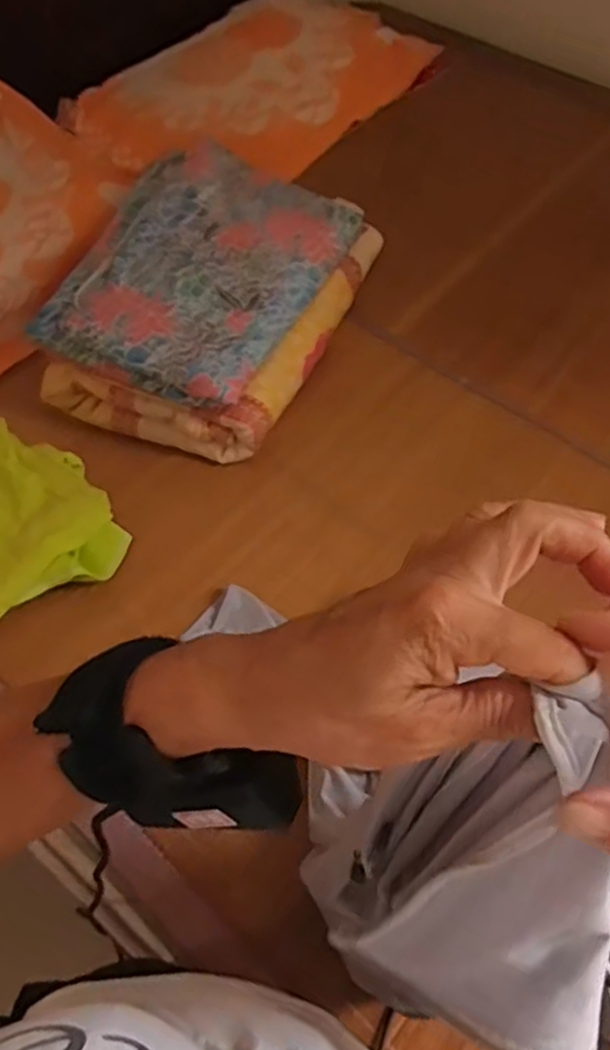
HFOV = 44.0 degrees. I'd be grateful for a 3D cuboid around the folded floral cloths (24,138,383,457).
[{"bbox_3d":[-0.119,-0.319,1.008,0.304,0.155,0.435,19,60,14],"label":"folded floral cloths"}]

